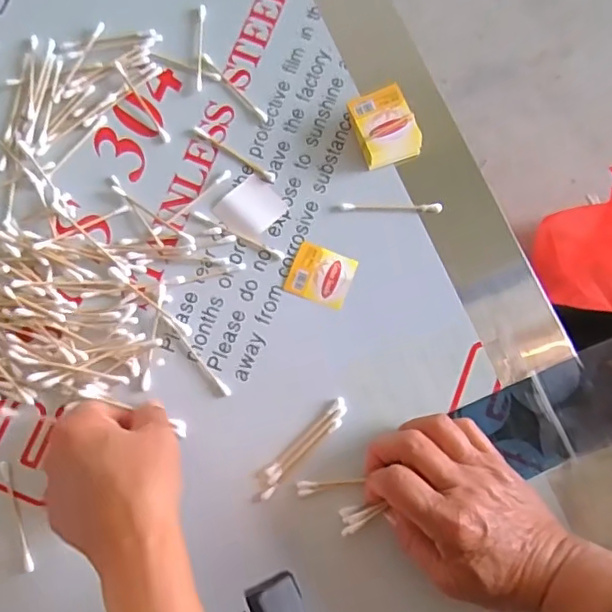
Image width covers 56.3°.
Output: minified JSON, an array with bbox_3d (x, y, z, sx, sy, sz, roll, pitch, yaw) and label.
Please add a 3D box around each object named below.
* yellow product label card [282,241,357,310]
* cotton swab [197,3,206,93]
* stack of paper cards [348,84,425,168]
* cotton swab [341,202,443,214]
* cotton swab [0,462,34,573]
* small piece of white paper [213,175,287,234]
[{"bbox_3d":[0.011,-0.022,0.410,0.043,0.004,0.037,20,80,3],"label":"yellow product label card"},{"bbox_3d":[-0.082,-0.201,0.443,0.005,0.004,0.071,1,80,0],"label":"cotton swab"},{"bbox_3d":[0.057,-0.130,0.420,0.042,0.021,0.052,-23,81,-4],"label":"stack of paper cards"},{"bbox_3d":[0.063,-0.072,0.419,0.073,0.006,0.007,1,80,0],"label":"cotton swab"},{"bbox_3d":[-0.194,0.141,0.383,0.006,0.004,0.074,-20,80,-4],"label":"cotton swab"},{"bbox_3d":[-0.041,-0.074,0.420,0.044,0.004,0.039,-43,83,-7],"label":"small piece of white paper"}]

